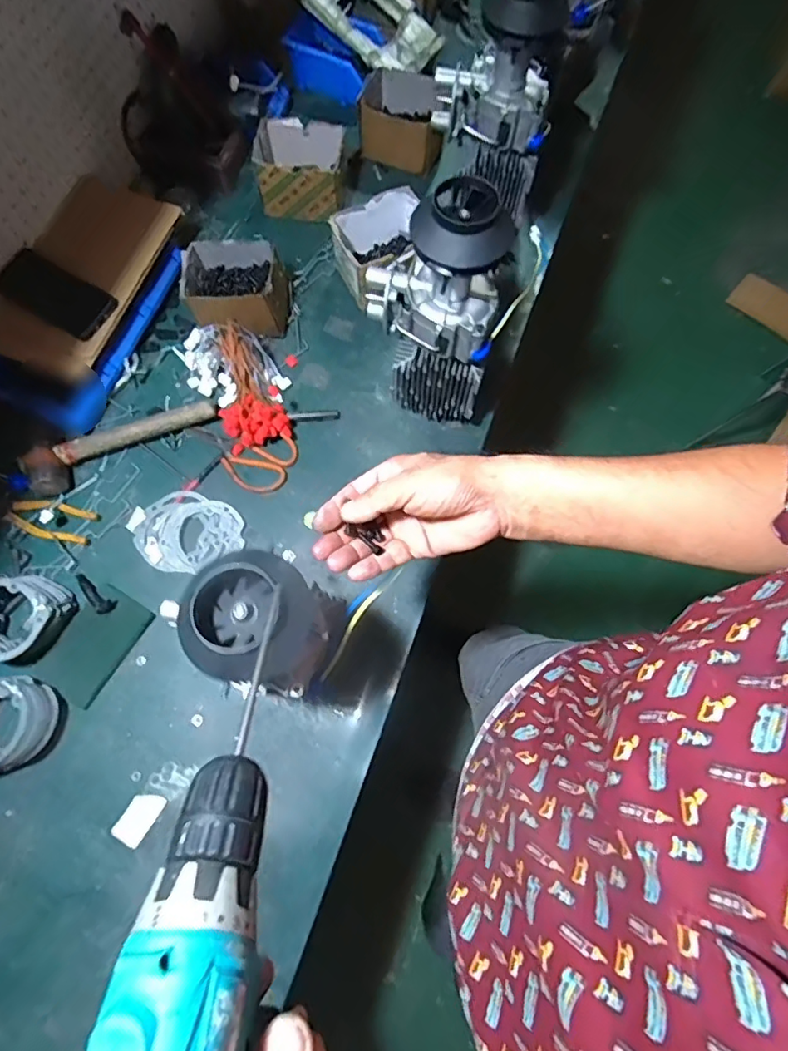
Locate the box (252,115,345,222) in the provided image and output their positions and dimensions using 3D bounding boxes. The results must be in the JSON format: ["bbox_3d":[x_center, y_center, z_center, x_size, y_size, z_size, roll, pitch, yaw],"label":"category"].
[{"bbox_3d":[-0.161,-0.604,0.910,0.152,0.088,0.116,7,73,3],"label":"box"}]

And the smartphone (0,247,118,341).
[{"bbox_3d":[-0.489,-0.335,0.773,0.168,0.017,0.077,31,86,3],"label":"smartphone"}]

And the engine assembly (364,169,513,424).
[{"bbox_3d":[0.049,-0.258,0.665,0.153,0.294,0.116,3,73,2],"label":"engine assembly"}]

